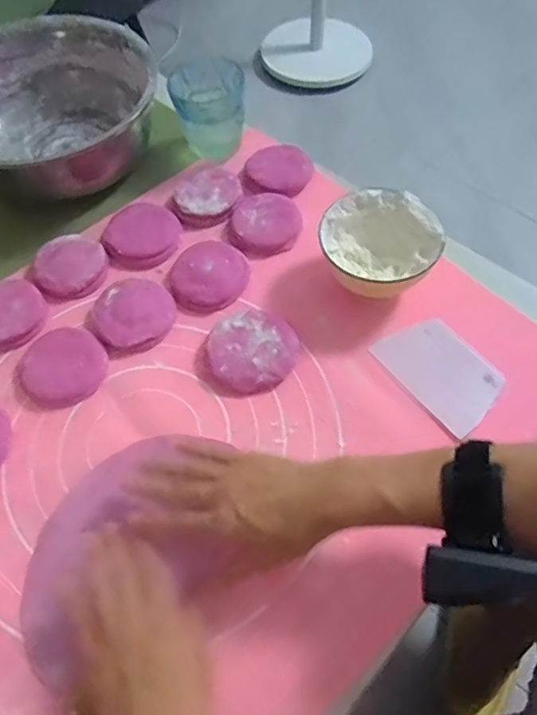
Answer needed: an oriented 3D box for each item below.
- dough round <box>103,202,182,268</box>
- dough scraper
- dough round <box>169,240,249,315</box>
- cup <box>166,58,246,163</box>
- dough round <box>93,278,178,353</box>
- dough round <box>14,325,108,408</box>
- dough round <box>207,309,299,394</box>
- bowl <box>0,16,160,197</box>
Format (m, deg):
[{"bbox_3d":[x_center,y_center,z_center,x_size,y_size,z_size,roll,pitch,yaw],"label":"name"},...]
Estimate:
[{"bbox_3d":[-0.137,-0.135,0.622,0.080,0.022,0.068,-6,61,-2],"label":"dough round"},{"bbox_3d":[0.164,0.012,0.535,0.081,0.010,0.112,-32,66,-21],"label":"dough scraper"},{"bbox_3d":[-0.061,-0.084,0.587,0.072,0.022,0.080,23,64,14],"label":"dough round"},{"bbox_3d":[-0.070,-0.291,0.669,0.082,0.074,0.085,-1,61,1],"label":"cup"},{"bbox_3d":[-0.134,-0.045,0.566,0.078,0.019,0.077,-1,61,1],"label":"dough round"},{"bbox_3d":[-0.195,0.008,0.541,0.076,0.016,0.076,-1,61,1],"label":"dough round"},{"bbox_3d":[-0.015,-0.007,0.541,0.082,0.018,0.082,-1,61,1],"label":"dough round"},{"bbox_3d":[-0.256,-0.291,0.682,0.244,0.106,0.230,-1,61,1],"label":"bowl"}]

